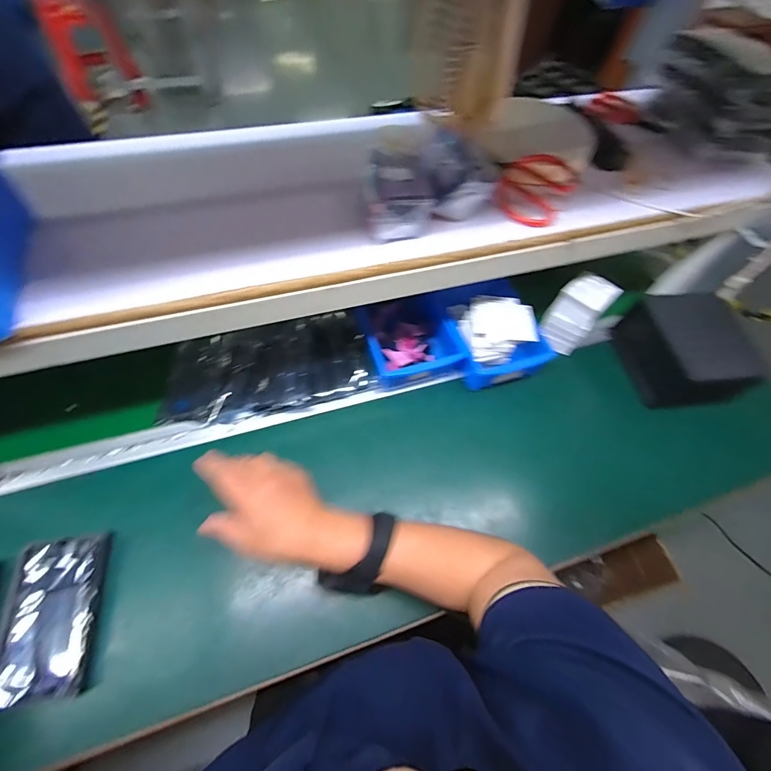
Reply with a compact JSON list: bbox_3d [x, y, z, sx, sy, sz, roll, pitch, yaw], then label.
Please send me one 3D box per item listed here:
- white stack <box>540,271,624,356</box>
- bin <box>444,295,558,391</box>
[{"bbox_3d":[0.310,-0.118,0.610,0.071,0.098,0.073,39,65,18],"label":"white stack"},{"bbox_3d":[0.174,-0.074,0.584,0.142,0.094,0.123,-9,61,-9],"label":"bin"}]

